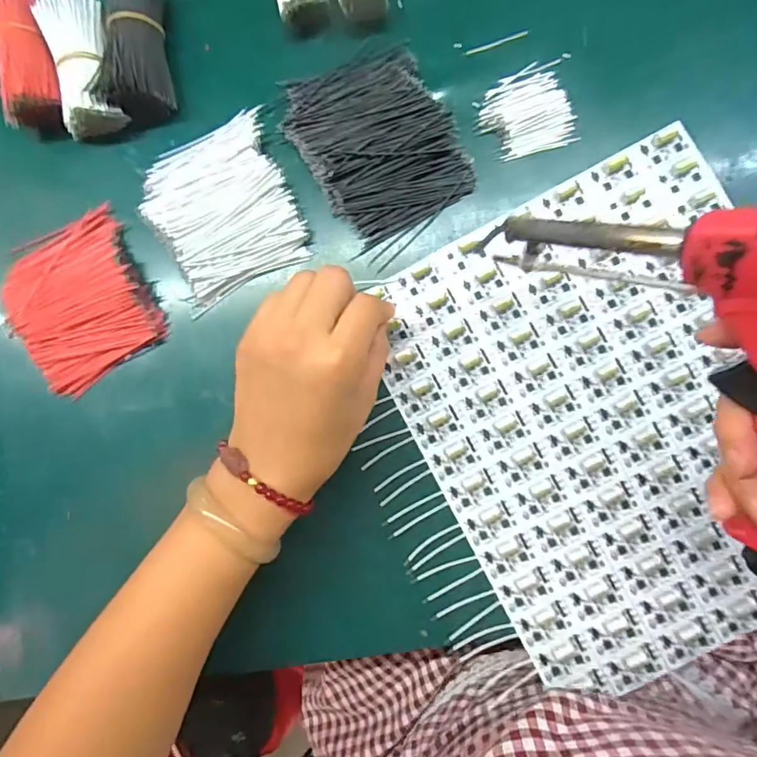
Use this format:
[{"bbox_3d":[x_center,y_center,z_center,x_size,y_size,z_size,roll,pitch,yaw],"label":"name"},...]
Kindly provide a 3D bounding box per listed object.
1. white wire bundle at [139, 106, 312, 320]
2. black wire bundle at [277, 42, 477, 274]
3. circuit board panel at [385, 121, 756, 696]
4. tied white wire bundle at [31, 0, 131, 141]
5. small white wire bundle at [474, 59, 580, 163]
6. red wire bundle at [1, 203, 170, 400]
[{"bbox_3d":[-0.105,-0.116,0.332,0.091,0.019,0.111,-24,85,3],"label":"white wire bundle"},{"bbox_3d":[0.000,-0.154,0.328,0.093,0.016,0.132,-29,85,2],"label":"black wire bundle"},{"bbox_3d":[0.148,0.023,0.310,0.232,0.005,0.286,-28,84,3],"label":"circuit board panel"},{"bbox_3d":[-0.201,-0.213,0.340,0.042,0.036,0.092,-12,86,4],"label":"tied white wire bundle"},{"bbox_3d":[0.095,-0.174,0.326,0.059,0.006,0.056,-16,86,3],"label":"small white wire bundle"},{"bbox_3d":[-0.204,-0.053,0.340,0.090,0.018,0.105,-29,85,2],"label":"red wire bundle"}]

